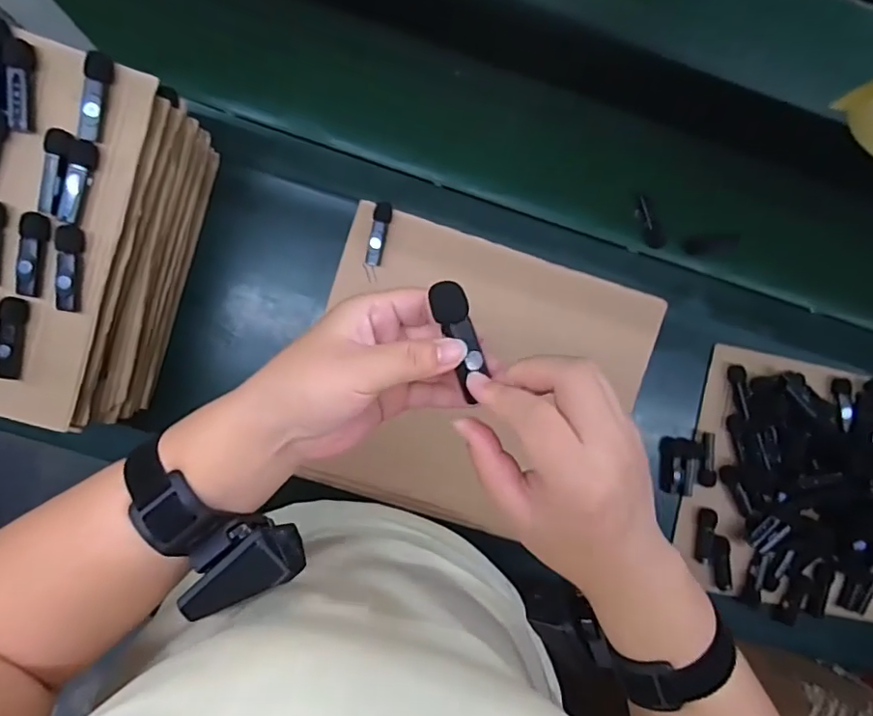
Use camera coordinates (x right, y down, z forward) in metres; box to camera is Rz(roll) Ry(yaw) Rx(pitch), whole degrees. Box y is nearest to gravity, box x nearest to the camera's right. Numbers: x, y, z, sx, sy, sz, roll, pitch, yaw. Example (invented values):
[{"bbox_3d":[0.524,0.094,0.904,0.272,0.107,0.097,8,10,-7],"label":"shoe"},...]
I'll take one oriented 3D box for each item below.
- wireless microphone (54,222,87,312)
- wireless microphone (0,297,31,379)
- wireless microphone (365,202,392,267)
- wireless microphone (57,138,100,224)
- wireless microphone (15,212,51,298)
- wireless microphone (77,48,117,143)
[{"bbox_3d":[-0.290,-0.071,0.435,0.017,0.014,0.065,7,88,-5],"label":"wireless microphone"},{"bbox_3d":[-0.341,-0.016,0.442,0.017,0.020,0.064,13,87,-5],"label":"wireless microphone"},{"bbox_3d":[-0.060,-0.130,0.580,0.018,0.016,0.065,11,87,-5],"label":"wireless microphone"},{"bbox_3d":[-0.281,-0.138,0.429,0.015,0.016,0.064,19,87,-5],"label":"wireless microphone"},{"bbox_3d":[-0.317,-0.081,0.434,0.017,0.017,0.063,9,87,-5],"label":"wireless microphone"},{"bbox_3d":[-0.264,-0.202,0.425,0.015,0.017,0.067,13,87,-5],"label":"wireless microphone"}]

